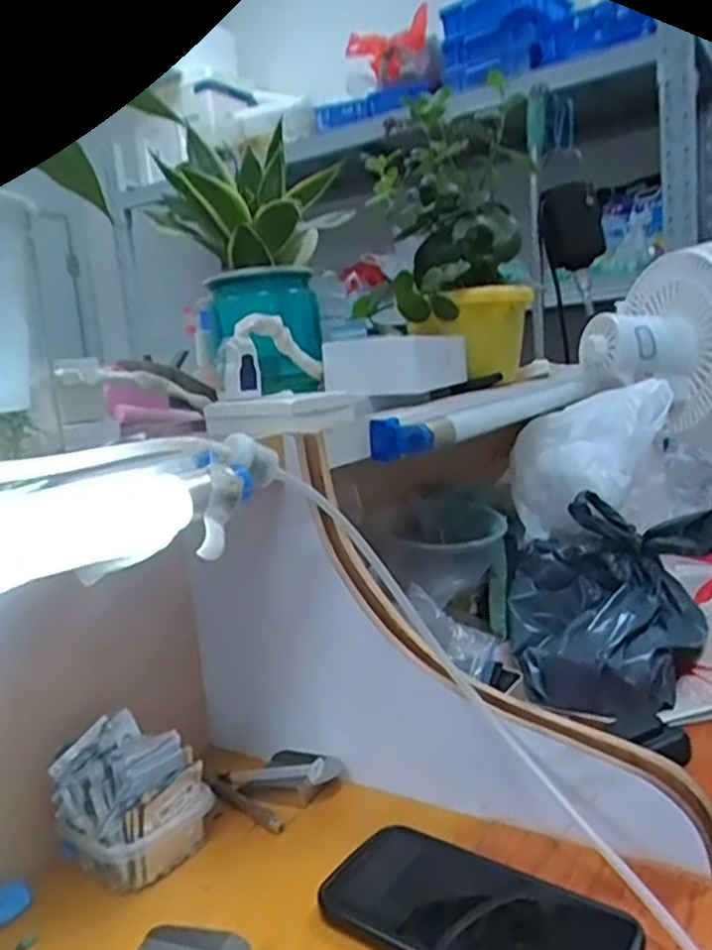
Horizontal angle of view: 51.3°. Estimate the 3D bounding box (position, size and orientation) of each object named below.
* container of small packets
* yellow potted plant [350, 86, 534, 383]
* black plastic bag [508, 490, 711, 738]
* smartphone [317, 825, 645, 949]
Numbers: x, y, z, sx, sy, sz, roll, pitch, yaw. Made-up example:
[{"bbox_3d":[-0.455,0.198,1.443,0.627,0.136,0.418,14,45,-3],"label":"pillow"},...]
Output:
[{"bbox_3d":[-0.143,0.205,0.472,0.069,0.082,0.079,1,11,38],"label":"container of small packets"},{"bbox_3d":[0.104,-0.259,0.850,0.184,0.285,0.166,-4,9,7],"label":"yellow potted plant"},{"bbox_3d":[0.207,0.111,0.662,0.174,0.127,0.174,3,12,42],"label":"black plastic bag"},{"bbox_3d":[0.062,0.231,0.388,0.158,0.016,0.081,1,11,39],"label":"smartphone"}]

